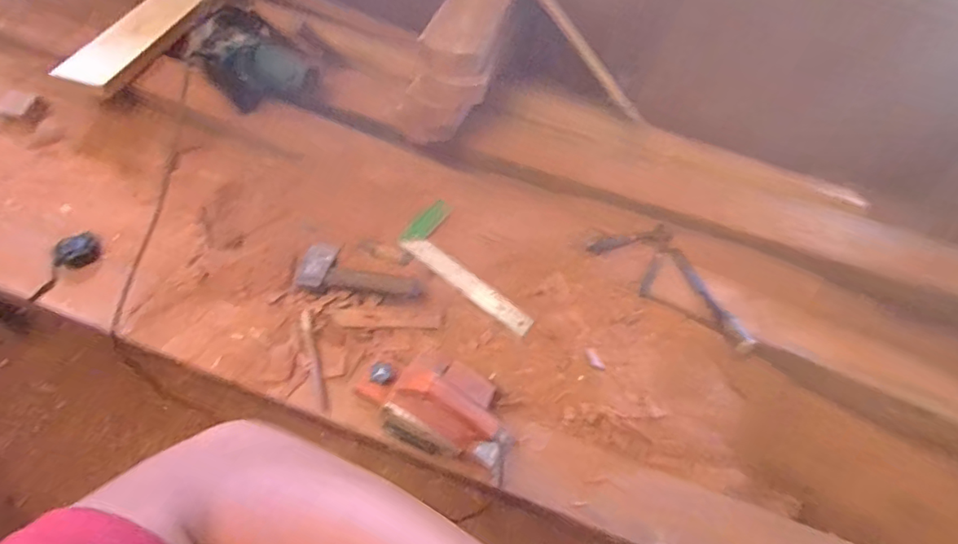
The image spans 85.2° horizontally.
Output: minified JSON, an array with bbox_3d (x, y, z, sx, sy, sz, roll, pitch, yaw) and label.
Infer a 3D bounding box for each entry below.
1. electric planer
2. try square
[{"bbox_3d":[-0.061,0.206,0.827,0.253,0.146,0.142,22,60,6],"label":"electric planer"},{"bbox_3d":[-0.006,-0.018,1.011,0.313,0.015,0.130,37,63,14],"label":"try square"}]

